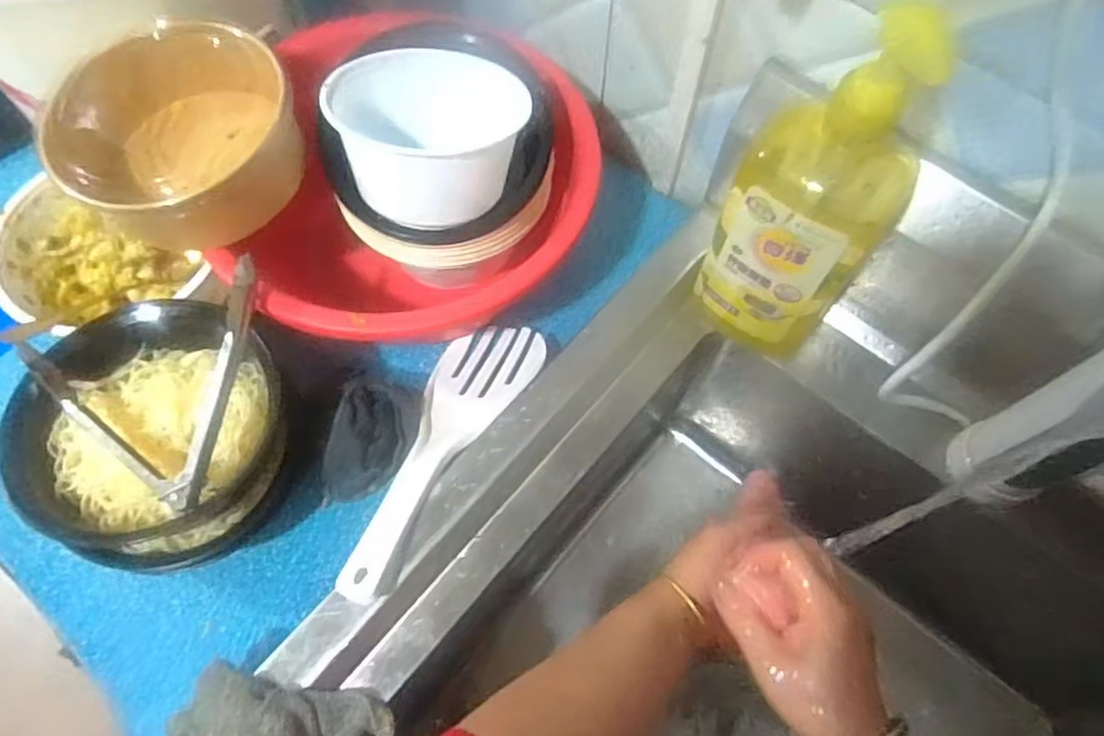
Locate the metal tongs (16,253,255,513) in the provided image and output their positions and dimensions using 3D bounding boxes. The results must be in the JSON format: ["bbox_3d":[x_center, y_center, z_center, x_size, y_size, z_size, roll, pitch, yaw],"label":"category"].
[{"bbox_3d":[-0.275,0.002,0.440,0.157,0.043,0.164,7,66,2],"label":"metal tongs"}]

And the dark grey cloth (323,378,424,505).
[{"bbox_3d":[-0.130,0.055,0.508,0.051,0.069,0.089,14,66,5],"label":"dark grey cloth"}]

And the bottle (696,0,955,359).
[{"bbox_3d":[0.169,-0.107,0.435,0.096,0.239,0.094,34,70,13],"label":"bottle"}]

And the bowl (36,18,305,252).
[{"bbox_3d":[-0.260,-0.157,0.483,0.136,0.068,0.144,0,66,-1],"label":"bowl"}]

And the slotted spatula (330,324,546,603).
[{"bbox_3d":[-0.082,0.055,0.505,0.078,0.027,0.247,21,50,8],"label":"slotted spatula"}]

